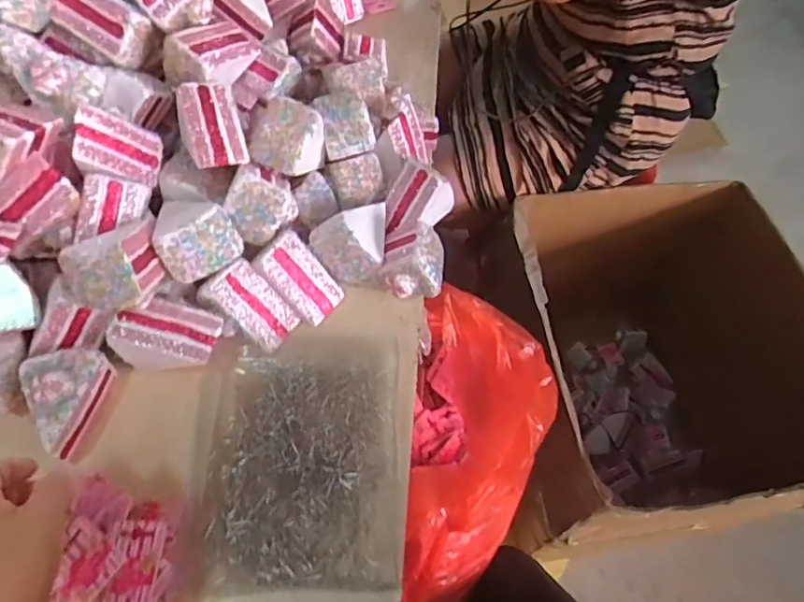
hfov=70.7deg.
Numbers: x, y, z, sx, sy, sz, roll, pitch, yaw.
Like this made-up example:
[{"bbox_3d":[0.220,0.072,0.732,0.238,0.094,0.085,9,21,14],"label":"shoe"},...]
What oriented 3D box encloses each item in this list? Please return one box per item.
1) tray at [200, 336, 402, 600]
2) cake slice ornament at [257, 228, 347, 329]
[{"bbox_3d":[-0.088,0.135,0.504,0.172,0.024,0.217,-2,59,-3],"label":"tray"},{"bbox_3d":[-0.110,-0.023,0.588,0.092,0.044,0.055,50,65,-24],"label":"cake slice ornament"}]

